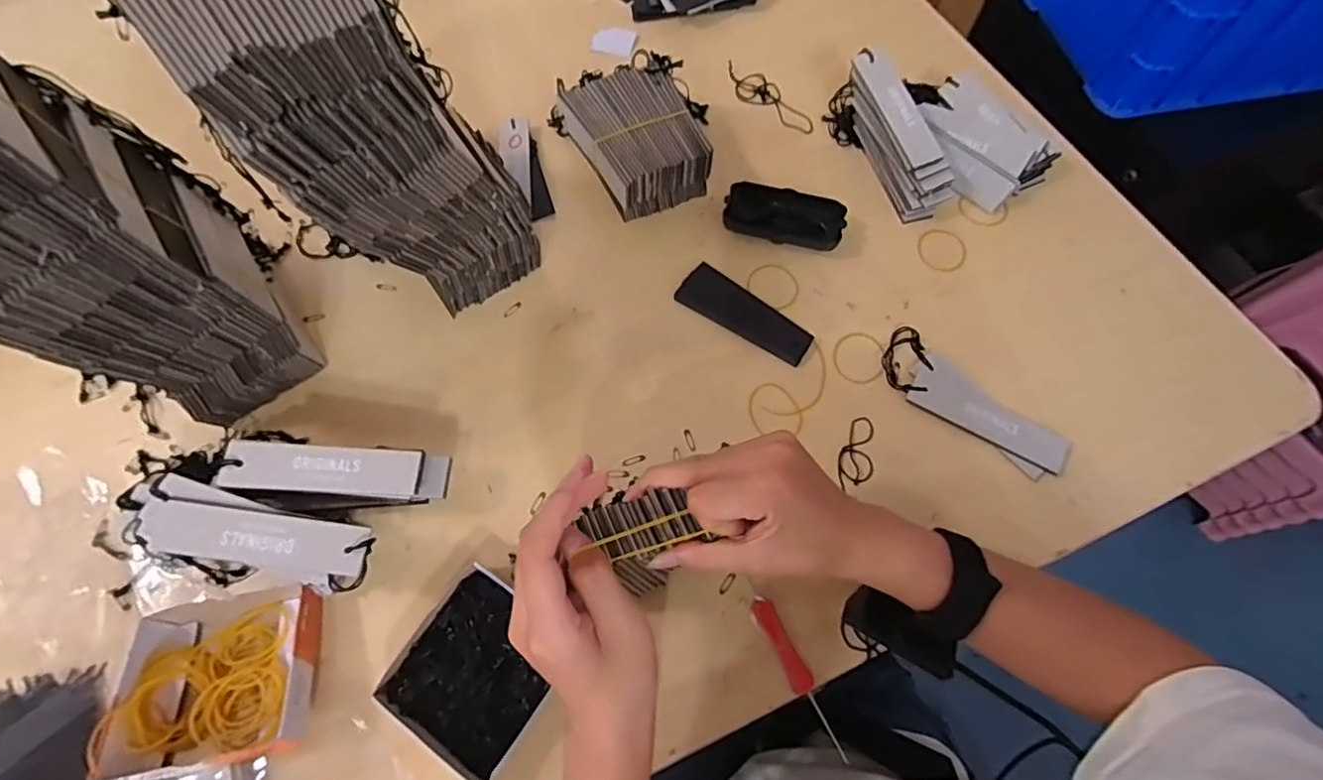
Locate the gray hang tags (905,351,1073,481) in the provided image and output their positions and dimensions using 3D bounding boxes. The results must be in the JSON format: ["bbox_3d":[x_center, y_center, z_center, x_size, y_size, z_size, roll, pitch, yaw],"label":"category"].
[{"bbox_3d":[0.263,0.022,0.477,0.127,0.008,0.049,37,79,15],"label":"gray hang tags"}]

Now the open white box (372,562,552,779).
[{"bbox_3d":[-0.126,0.190,0.404,0.100,0.021,0.102,30,70,13],"label":"open white box"}]

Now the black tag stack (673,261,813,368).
[{"bbox_3d":[0.075,-0.068,0.526,0.125,0.004,0.046,34,71,14],"label":"black tag stack"}]

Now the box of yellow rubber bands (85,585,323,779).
[{"bbox_3d":[-0.296,0.189,0.390,0.112,0.042,0.105,-11,67,-4],"label":"box of yellow rubber bands"}]

